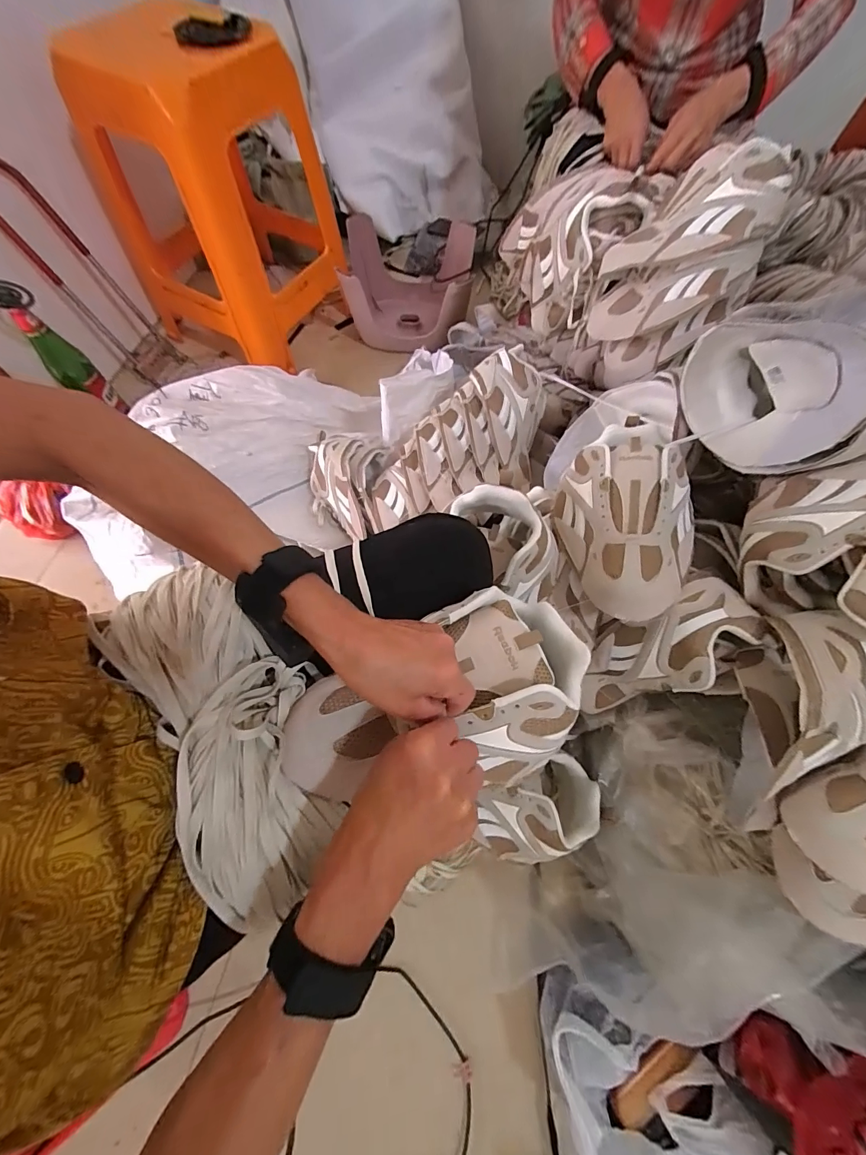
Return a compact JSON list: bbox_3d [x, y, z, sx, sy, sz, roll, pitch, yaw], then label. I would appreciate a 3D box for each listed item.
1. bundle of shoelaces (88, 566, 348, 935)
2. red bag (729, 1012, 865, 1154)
[{"bbox_3d":[-0.162,0.114,0.324,0.127,0.046,0.284,-30,71,-14],"label":"bundle of shoelaces"},{"bbox_3d":[0.413,0.521,0.393,0.164,0.101,0.105,20,68,7],"label":"red bag"}]

